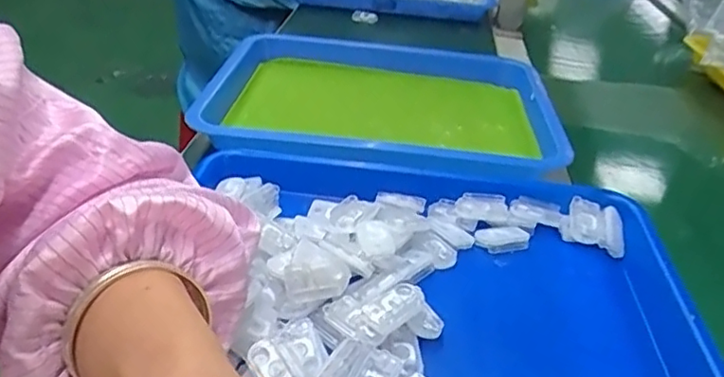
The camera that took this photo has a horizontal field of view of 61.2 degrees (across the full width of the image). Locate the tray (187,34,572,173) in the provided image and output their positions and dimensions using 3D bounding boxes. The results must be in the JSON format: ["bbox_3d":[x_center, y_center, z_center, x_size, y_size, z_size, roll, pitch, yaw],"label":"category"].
[{"bbox_3d":[0.021,-0.074,0.639,0.327,0.082,0.301,7,32,2],"label":"tray"}]

